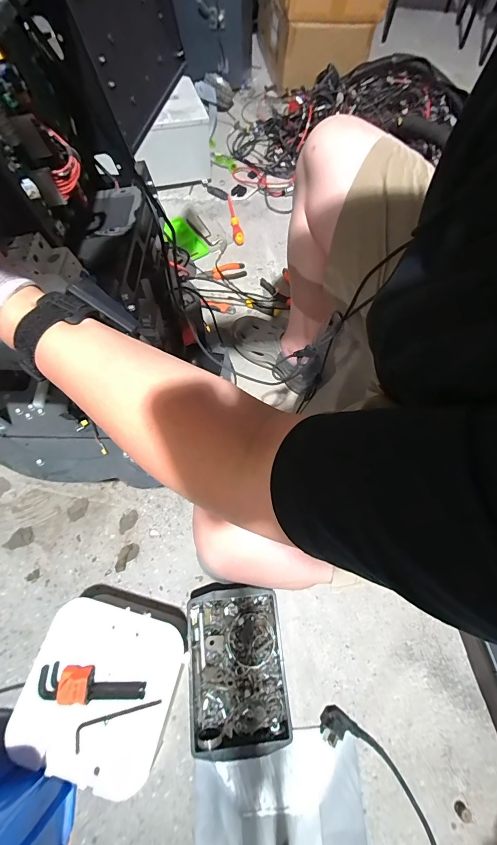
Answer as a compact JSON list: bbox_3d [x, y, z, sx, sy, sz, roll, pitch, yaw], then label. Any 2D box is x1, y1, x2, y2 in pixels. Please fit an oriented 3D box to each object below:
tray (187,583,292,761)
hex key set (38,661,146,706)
[{"bbox_3d":[-0.024,0.460,0.661,0.176,0.072,0.262,-4,68,-4],"label":"tray"},{"bbox_3d":[-0.261,0.433,0.560,0.175,0.021,0.049,5,68,-1],"label":"hex key set"}]

